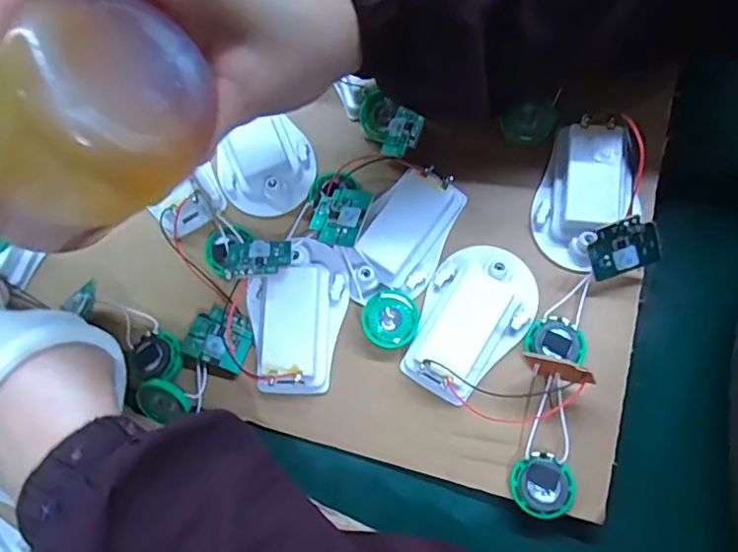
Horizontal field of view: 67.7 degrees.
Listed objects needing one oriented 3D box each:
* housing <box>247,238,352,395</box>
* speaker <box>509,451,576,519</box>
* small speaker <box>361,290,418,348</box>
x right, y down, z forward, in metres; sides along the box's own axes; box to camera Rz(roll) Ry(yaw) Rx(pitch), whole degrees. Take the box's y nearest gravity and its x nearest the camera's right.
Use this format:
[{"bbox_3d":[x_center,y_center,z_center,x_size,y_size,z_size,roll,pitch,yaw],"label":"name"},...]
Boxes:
[{"bbox_3d":[-0.038,0.019,0.281,0.051,0.018,0.078,8,75,-2],"label":"housing"},{"bbox_3d":[0.081,0.097,0.254,0.028,0.007,0.027,24,75,2],"label":"speaker"},{"bbox_3d":[0.011,0.022,0.282,0.028,0.007,0.028,25,75,2],"label":"small speaker"}]

